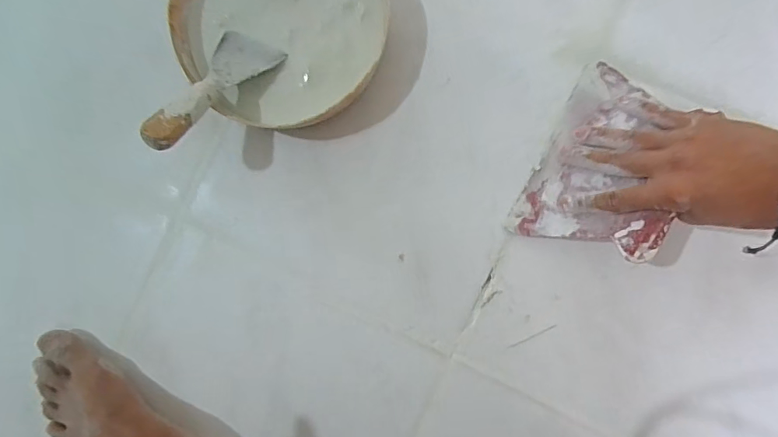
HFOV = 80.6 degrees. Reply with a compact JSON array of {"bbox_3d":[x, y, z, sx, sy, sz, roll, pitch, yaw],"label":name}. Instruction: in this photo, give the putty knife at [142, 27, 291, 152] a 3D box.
[{"bbox_3d":[-0.160,-0.116,0.410,0.059,0.014,0.146,27,57,4],"label":"putty knife"}]

